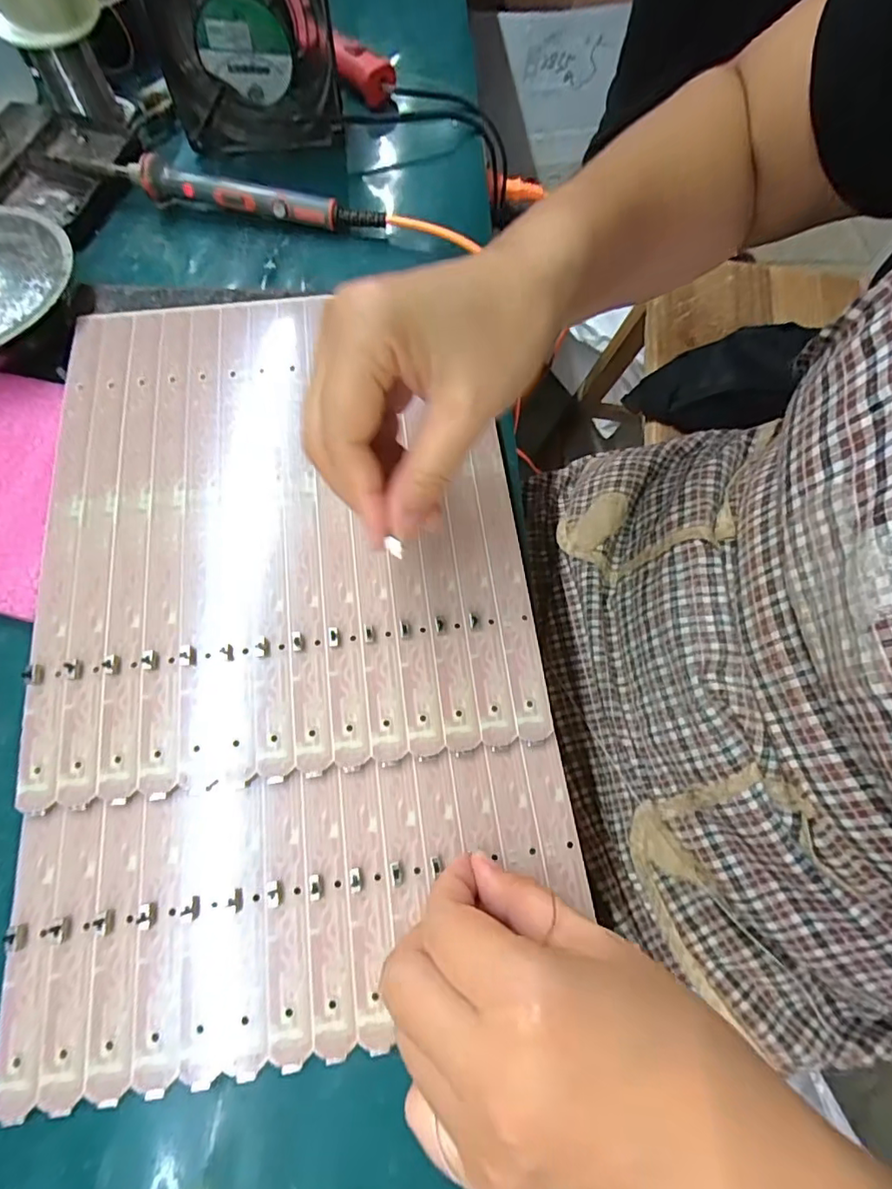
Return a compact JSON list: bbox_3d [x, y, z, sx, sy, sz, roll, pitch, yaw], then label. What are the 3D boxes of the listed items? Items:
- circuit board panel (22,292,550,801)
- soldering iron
[{"bbox_3d":[-0.087,-0.050,0.290,0.238,0.012,0.279,-8,70,-3],"label":"circuit board panel"},{"bbox_3d":[-0.168,-0.287,0.382,0.247,0.024,0.022,12,68,3],"label":"soldering iron"}]

